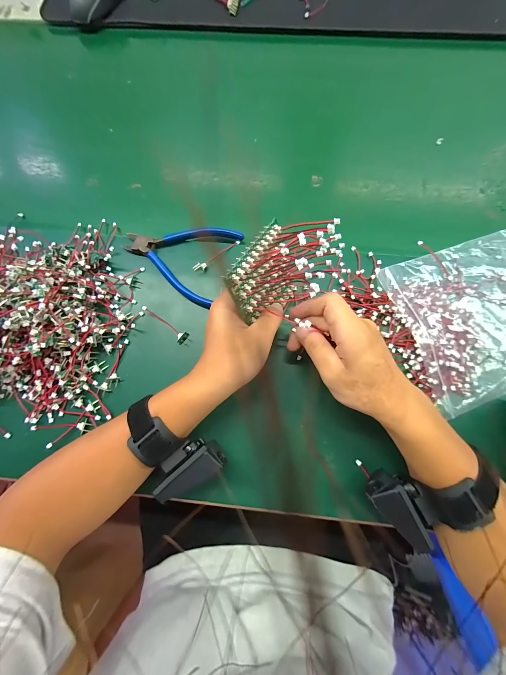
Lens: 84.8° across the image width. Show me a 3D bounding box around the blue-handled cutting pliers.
[{"bbox_3d":[-0.093,-0.109,0.342,0.127,0.016,0.108,22,78,7],"label":"blue-handled cutting pliers"}]

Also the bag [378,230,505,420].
[{"bbox_3d":[0.283,-0.036,0.305,0.233,0.027,0.167,-21,76,-3],"label":"bag"}]

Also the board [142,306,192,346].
[{"bbox_3d":[-0.102,-0.013,0.320,0.063,0.014,0.016,29,79,9],"label":"board"}]

